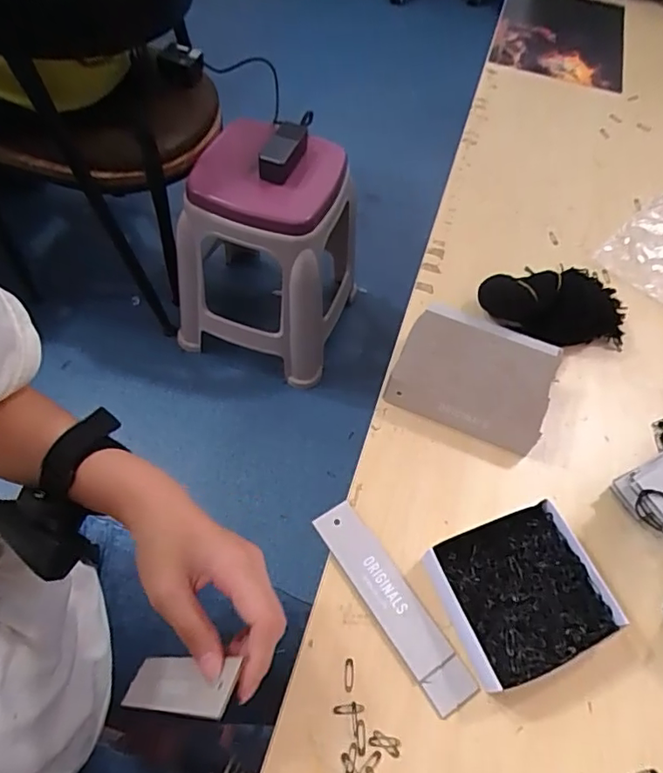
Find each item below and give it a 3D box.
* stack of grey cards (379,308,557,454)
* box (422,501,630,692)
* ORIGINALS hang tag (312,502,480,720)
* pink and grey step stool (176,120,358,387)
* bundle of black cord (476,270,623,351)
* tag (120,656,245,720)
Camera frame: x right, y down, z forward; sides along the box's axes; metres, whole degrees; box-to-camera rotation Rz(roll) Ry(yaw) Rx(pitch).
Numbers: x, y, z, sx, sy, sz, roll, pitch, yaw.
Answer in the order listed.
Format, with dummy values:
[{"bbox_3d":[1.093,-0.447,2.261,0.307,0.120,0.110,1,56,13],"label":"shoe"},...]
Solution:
[{"bbox_3d":[0.122,-0.008,0.464,0.127,0.035,0.105,22,59,9],"label":"stack of grey cards"},{"bbox_3d":[0.132,0.144,0.377,0.110,0.025,0.094,-16,61,-15],"label":"box"},{"bbox_3d":[0.042,0.150,0.376,0.033,0.004,0.151,-28,65,-21],"label":"ORIGINALS hang tag"},{"bbox_3d":[-0.156,-0.306,1.271,0.388,0.503,0.323,18,58,6],"label":"pink and grey step stool"},{"bbox_3d":[0.223,-0.076,0.515,0.148,0.043,0.062,-2,58,-6],"label":"bundle of black cord"},{"bbox_3d":[-0.099,0.188,0.338,0.004,0.122,0.031,43,45,-23],"label":"tag"}]

